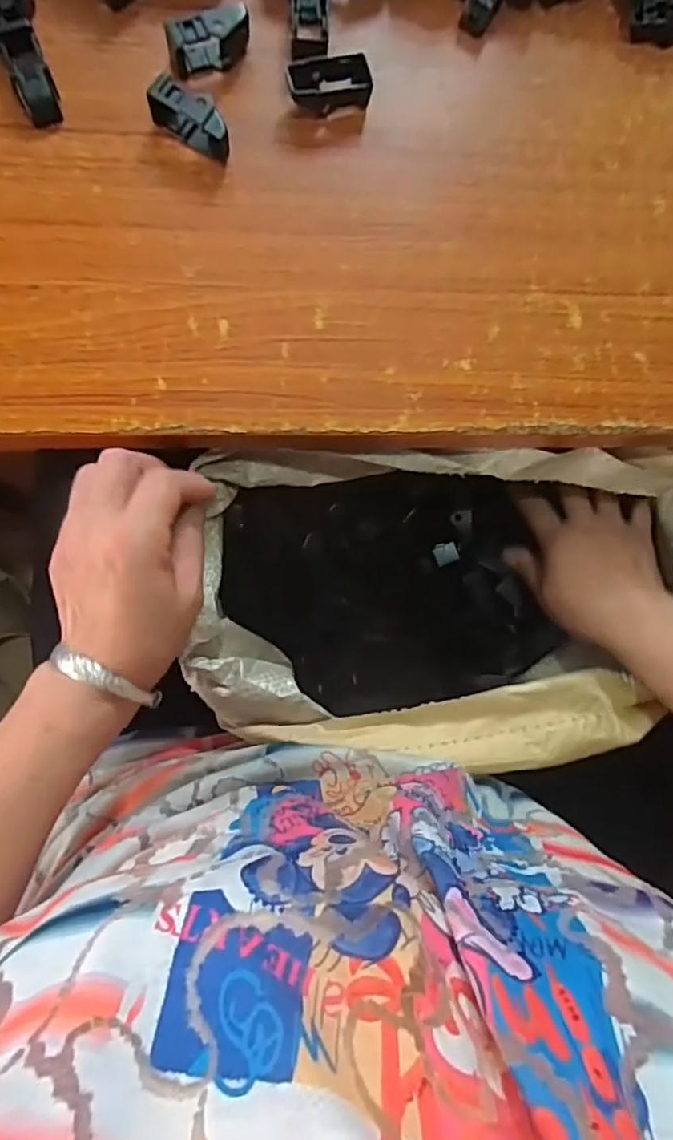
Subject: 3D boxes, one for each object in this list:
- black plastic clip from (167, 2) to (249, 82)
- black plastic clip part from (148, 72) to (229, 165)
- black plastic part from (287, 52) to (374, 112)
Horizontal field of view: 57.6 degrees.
[{"bbox_3d":[-0.075,-0.314,0.364,0.051,0.028,0.018,-23,88,-7],"label":"black plastic clip"},{"bbox_3d":[-0.082,-0.262,0.356,0.049,0.021,0.019,31,83,-2],"label":"black plastic clip part"},{"bbox_3d":[-0.004,-0.289,0.364,0.049,0.022,0.020,-9,86,-6],"label":"black plastic part"}]

